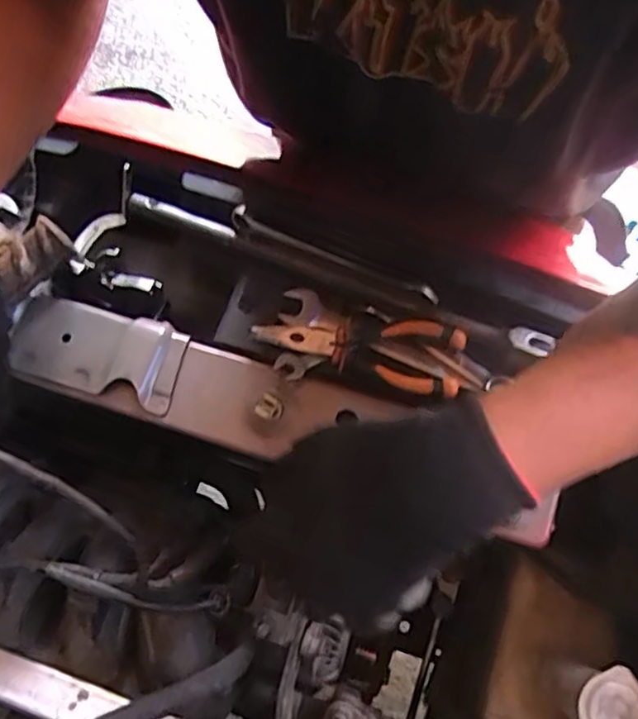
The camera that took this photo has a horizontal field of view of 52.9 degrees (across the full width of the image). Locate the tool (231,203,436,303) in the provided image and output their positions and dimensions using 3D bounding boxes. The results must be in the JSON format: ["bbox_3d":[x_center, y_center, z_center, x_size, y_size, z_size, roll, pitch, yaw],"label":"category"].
[{"bbox_3d":[0.009,-0.079,0.490,0.168,0.014,0.011,25,75,8],"label":"tool"}]

